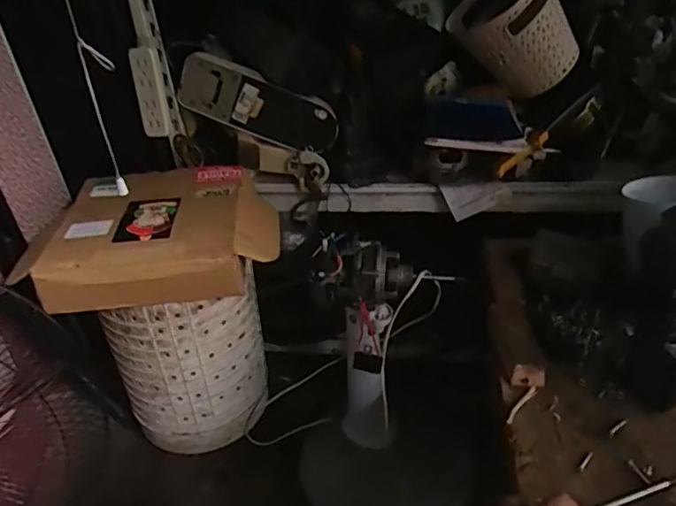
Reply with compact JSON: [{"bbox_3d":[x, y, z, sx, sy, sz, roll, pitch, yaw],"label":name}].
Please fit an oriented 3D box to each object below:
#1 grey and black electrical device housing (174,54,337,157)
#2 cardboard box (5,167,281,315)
[{"bbox_3d":[-0.128,-0.239,0.907,0.263,0.105,0.031,20,30,-10],"label":"grey and black electrical device housing"},{"bbox_3d":[-0.259,-0.033,0.828,0.331,0.091,0.273,-8,32,-2],"label":"cardboard box"}]

